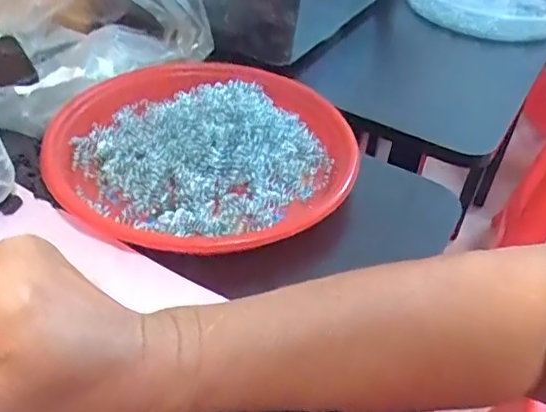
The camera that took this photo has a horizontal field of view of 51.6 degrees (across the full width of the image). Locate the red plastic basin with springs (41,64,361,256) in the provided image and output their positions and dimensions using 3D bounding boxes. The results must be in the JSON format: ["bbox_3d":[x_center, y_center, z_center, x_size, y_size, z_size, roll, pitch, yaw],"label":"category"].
[{"bbox_3d":[-0.060,-0.061,0.452,0.229,0.053,0.239,3,41,-3],"label":"red plastic basin with springs"}]

